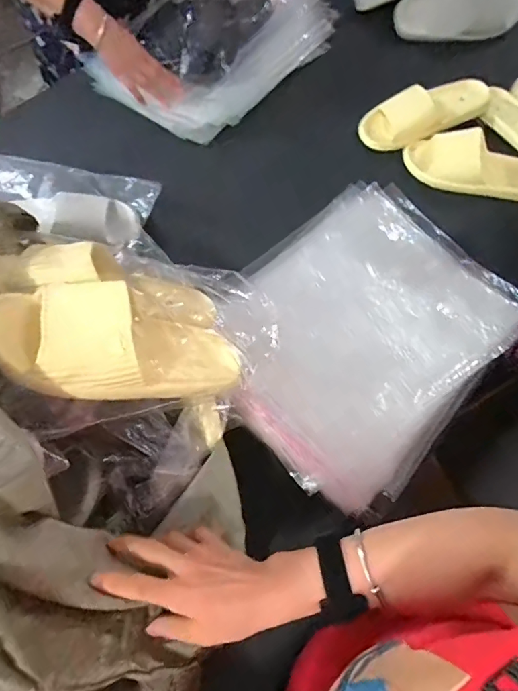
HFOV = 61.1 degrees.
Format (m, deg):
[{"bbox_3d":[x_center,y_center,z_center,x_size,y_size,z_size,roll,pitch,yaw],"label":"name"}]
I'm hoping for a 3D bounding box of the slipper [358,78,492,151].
[{"bbox_3d":[0.318,-0.460,0.854,0.240,0.065,0.102,-30,68,-13],"label":"slipper"}]

